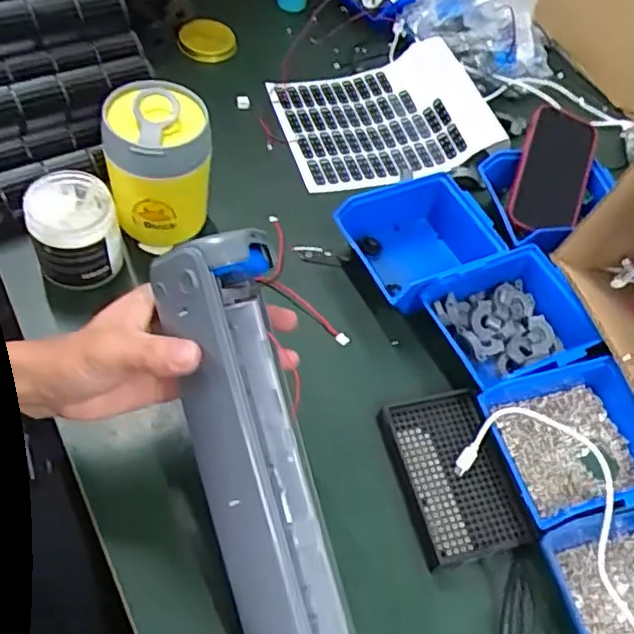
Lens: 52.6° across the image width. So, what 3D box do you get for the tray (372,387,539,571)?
[{"bbox_3d":[0.112,0.129,0.530,0.086,0.028,0.135,-9,58,-16],"label":"tray"}]

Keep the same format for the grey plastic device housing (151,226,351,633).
[{"bbox_3d":[-0.030,0.106,0.402,0.077,0.067,0.306,-15,88,-12],"label":"grey plastic device housing"}]

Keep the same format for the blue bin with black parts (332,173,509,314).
[{"bbox_3d":[0.112,-0.069,0.664,0.156,0.092,0.123,-23,61,-17],"label":"blue bin with black parts"}]

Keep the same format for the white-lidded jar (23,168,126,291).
[{"bbox_3d":[-0.218,-0.077,0.580,0.069,0.085,0.072,5,55,-7],"label":"white-lidded jar"}]

